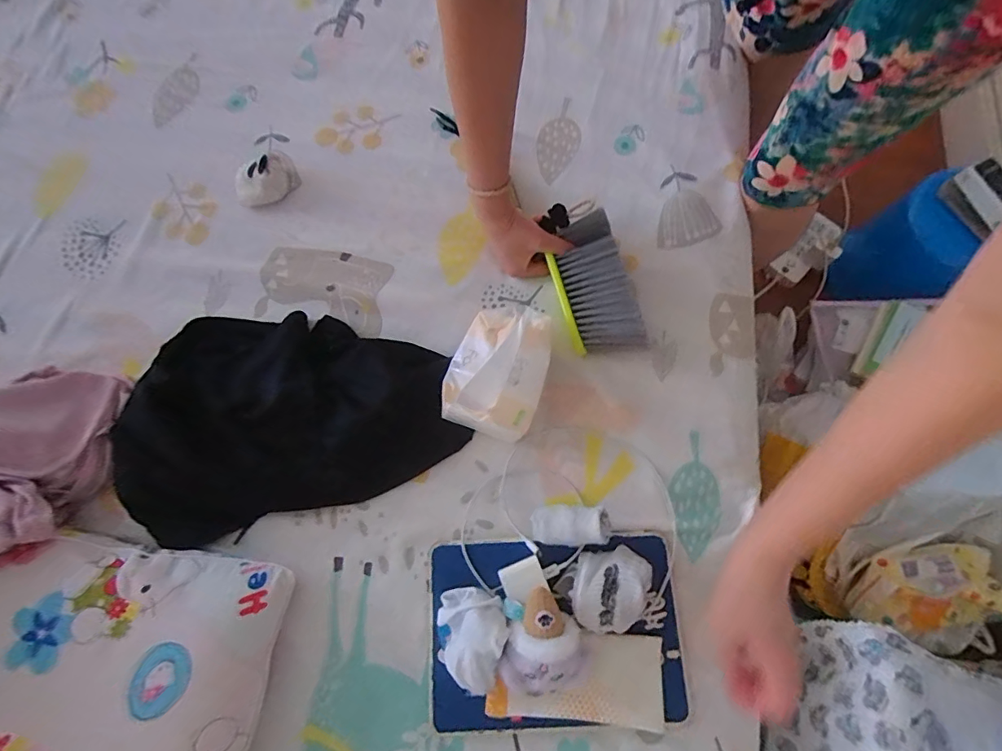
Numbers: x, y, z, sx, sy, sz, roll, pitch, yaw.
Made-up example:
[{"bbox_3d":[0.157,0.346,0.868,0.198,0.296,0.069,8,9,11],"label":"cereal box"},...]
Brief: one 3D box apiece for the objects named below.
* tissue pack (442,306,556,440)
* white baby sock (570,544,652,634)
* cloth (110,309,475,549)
[{"bbox_3d":[-0.003,-0.011,0.538,0.106,0.074,0.146,17,73,7],"label":"tissue pack"},{"bbox_3d":[0.107,0.211,0.476,0.067,0.047,0.078,15,73,7],"label":"white baby sock"},{"bbox_3d":[-0.246,0.029,0.546,0.368,0.048,0.256,-16,72,-3],"label":"cloth"}]

